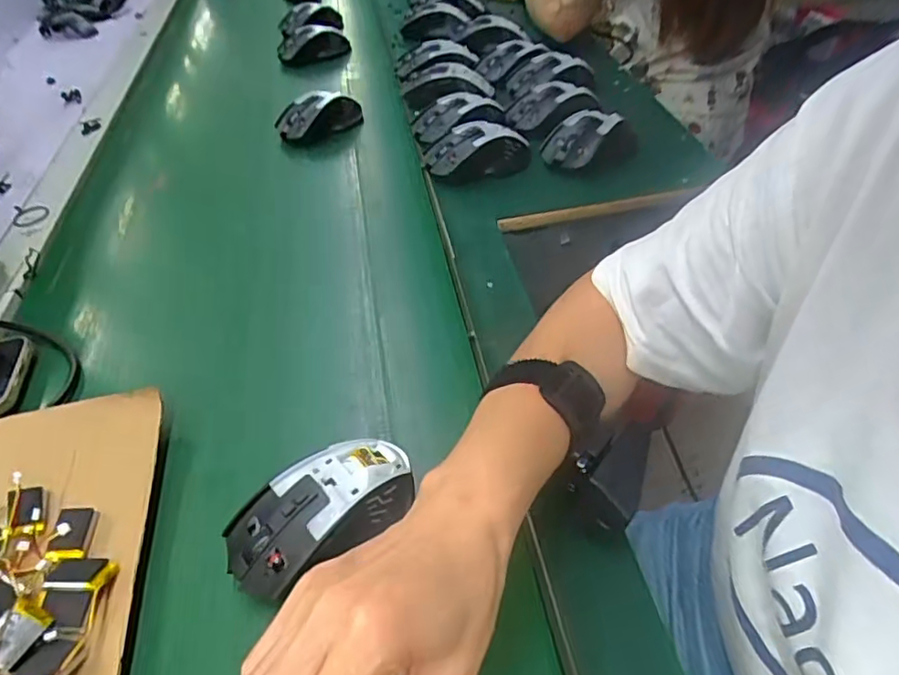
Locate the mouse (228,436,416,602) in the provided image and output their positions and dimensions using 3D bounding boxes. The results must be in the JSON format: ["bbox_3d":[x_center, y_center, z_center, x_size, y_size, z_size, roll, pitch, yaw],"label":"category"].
[{"bbox_3d":[-0.073,0.103,0.340,0.116,0.041,0.063,-32,51,-23],"label":"mouse"}]

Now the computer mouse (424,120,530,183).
[{"bbox_3d":[0.030,-0.200,0.609,0.117,0.040,0.065,-21,48,-13],"label":"computer mouse"}]

